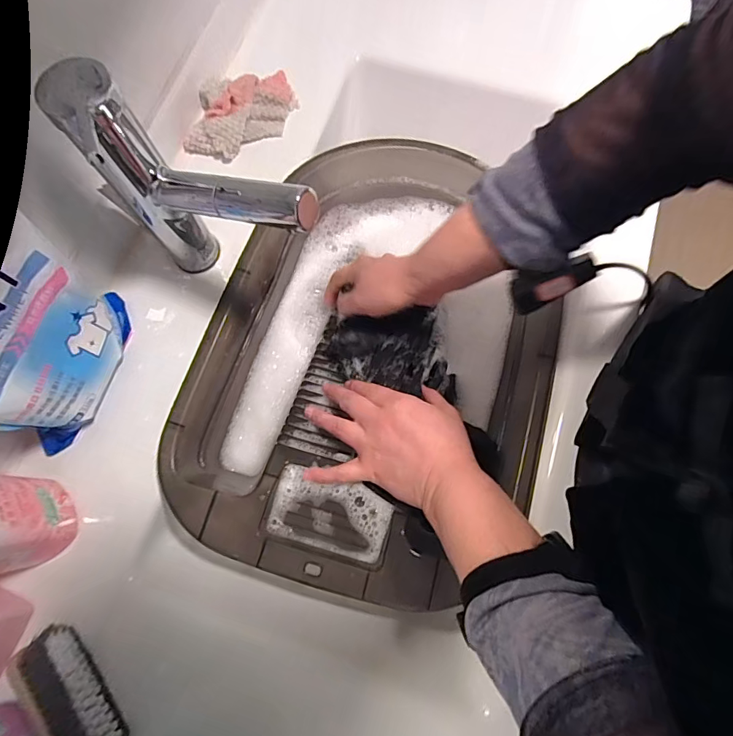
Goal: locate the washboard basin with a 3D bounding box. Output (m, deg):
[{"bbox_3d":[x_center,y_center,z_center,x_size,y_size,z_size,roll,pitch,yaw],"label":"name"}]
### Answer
[{"bbox_3d":[0.019,-0.024,0.476,0.312,0.093,0.464,22,75,7],"label":"washboard basin"}]

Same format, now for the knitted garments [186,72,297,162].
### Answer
[{"bbox_3d":[-0.140,-0.282,0.496,0.123,0.030,0.096,-13,74,-3],"label":"knitted garments"}]

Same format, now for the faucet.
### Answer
[{"bbox_3d":[-0.119,-0.118,0.357,0.172,0.205,0.046,23,75,7],"label":"faucet"}]

